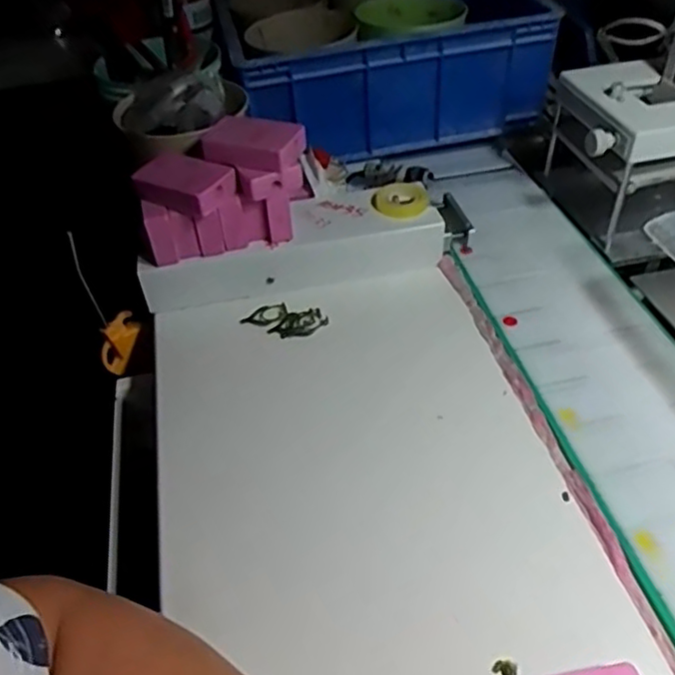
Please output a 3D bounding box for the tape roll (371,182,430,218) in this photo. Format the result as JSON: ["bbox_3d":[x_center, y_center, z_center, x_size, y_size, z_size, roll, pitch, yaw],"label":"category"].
[{"bbox_3d":[0.056,-0.122,0.578,0.049,0.015,0.049,-2,44,2],"label":"tape roll"}]

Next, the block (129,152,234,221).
[{"bbox_3d":[-0.117,-0.120,0.508,0.070,0.024,0.046,22,50,25],"label":"block"}]

